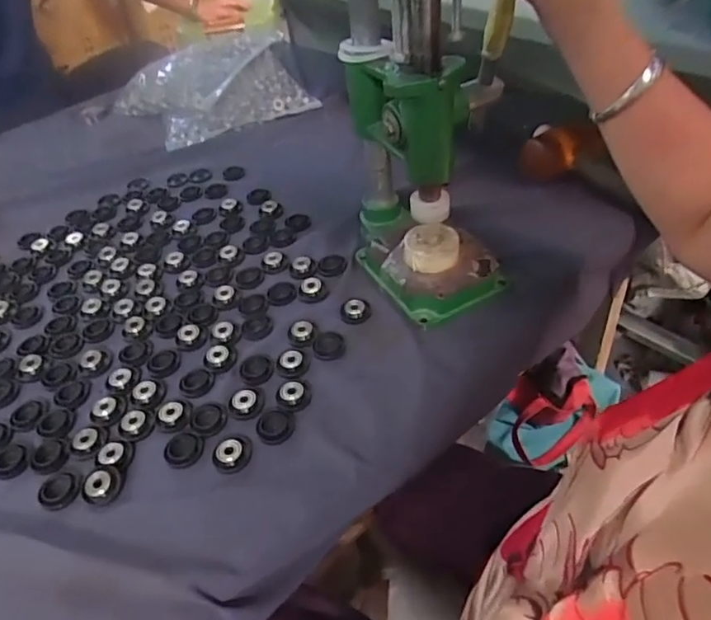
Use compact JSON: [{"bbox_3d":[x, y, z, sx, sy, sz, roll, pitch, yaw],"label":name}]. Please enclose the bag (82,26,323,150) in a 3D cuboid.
[{"bbox_3d":[-0.295,-0.390,0.980,0.388,0.082,0.268,-19,45,-11],"label":"bag"}]

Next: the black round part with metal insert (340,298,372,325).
[{"bbox_3d":[0.000,-0.001,0.583,0.032,0.010,0.039,-9,44,-1],"label":"black round part with metal insert"}]

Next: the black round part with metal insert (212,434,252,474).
[{"bbox_3d":[-0.107,0.122,0.478,0.034,0.008,0.036,-4,44,4],"label":"black round part with metal insert"}]

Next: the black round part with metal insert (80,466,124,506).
[{"bbox_3d":[-0.217,0.146,0.466,0.031,0.010,0.035,-26,46,-18],"label":"black round part with metal insert"}]

